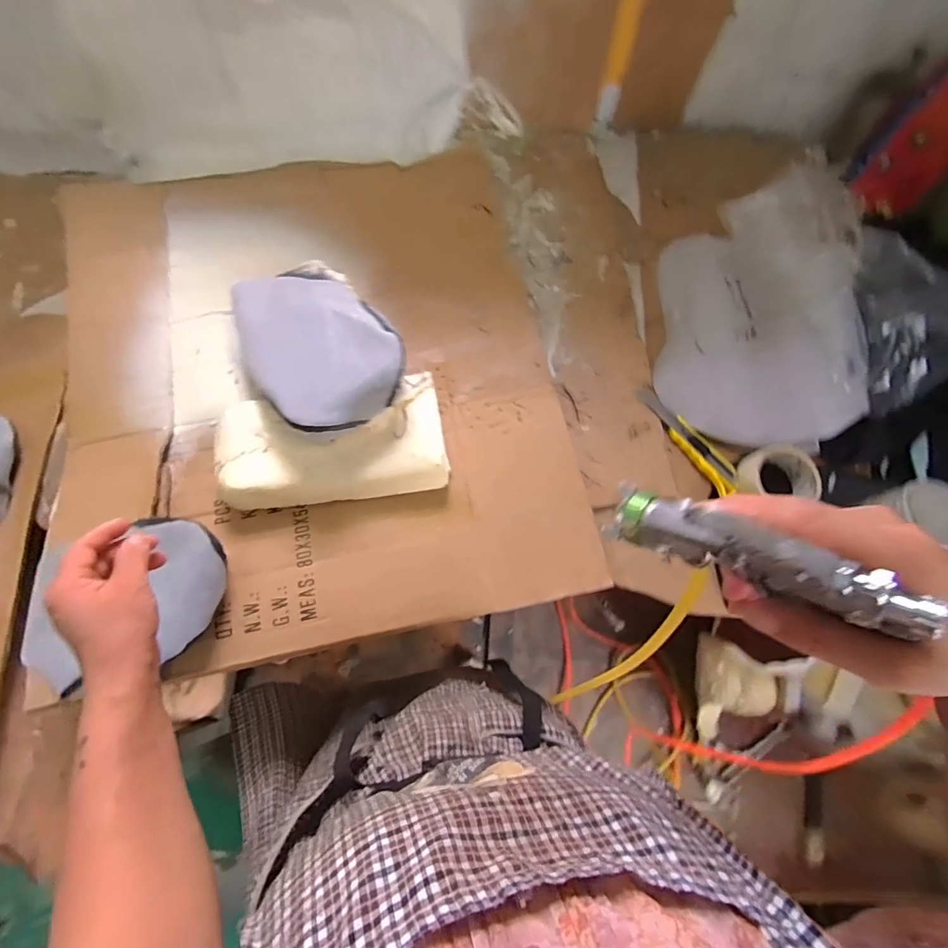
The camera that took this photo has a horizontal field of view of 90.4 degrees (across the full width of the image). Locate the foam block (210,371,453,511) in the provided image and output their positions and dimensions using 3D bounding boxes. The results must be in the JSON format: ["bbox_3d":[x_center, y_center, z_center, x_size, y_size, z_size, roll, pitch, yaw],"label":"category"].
[{"bbox_3d":[-0.189,-0.034,0.626,0.295,0.065,0.147,-8,71,-6],"label":"foam block"}]

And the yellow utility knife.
[{"bbox_3d":[0.308,-0.055,0.672,0.040,0.010,0.188,-31,75,-8],"label":"yellow utility knife"}]

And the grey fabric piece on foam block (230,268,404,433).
[{"bbox_3d":[-0.212,-0.168,0.605,0.171,0.086,0.285,-37,77,-14],"label":"grey fabric piece on foam block"}]

